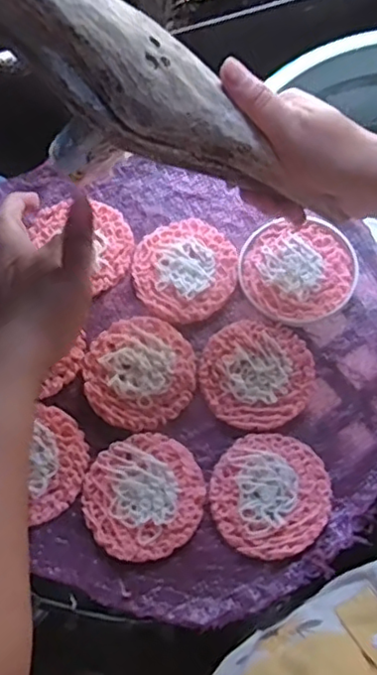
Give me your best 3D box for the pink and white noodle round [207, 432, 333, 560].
[{"bbox_3d":[0.055,0.104,0.422,0.079,0.005,0.077,0,71,-1],"label":"pink and white noodle round"}]

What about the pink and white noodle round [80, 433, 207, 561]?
[{"bbox_3d":[-0.029,0.104,0.419,0.078,0.004,0.077,0,71,-1],"label":"pink and white noodle round"}]

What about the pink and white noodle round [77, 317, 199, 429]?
[{"bbox_3d":[-0.035,0.024,0.452,0.079,0.006,0.078,0,71,-1],"label":"pink and white noodle round"}]

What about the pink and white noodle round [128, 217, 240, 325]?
[{"bbox_3d":[-0.002,-0.052,0.477,0.079,0.006,0.075,0,71,-1],"label":"pink and white noodle round"}]

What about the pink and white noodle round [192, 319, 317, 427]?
[{"bbox_3d":[0.049,0.024,0.452,0.080,0.004,0.077,0,71,-1],"label":"pink and white noodle round"}]

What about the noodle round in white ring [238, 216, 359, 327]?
[{"bbox_3d":[0.083,-0.052,0.479,0.086,0.005,0.082,0,71,-1],"label":"noodle round in white ring"}]

